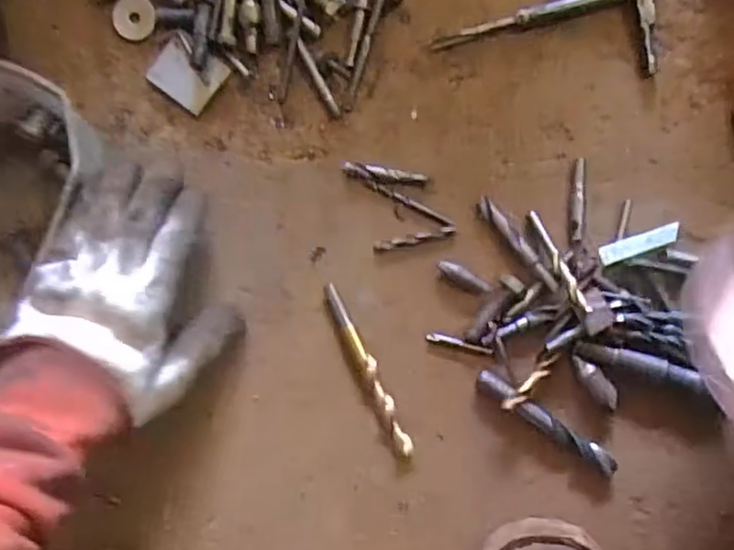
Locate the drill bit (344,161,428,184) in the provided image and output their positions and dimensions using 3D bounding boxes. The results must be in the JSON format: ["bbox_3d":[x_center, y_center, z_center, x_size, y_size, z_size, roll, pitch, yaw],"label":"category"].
[{"bbox_3d":[0.013,-0.070,0.465,0.058,0.004,0.011,12,91,3],"label":"drill bit"}]

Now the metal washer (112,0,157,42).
[{"bbox_3d":[-0.164,-0.182,0.467,0.029,0.004,0.031,12,100,-4],"label":"metal washer"}]

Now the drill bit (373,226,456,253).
[{"bbox_3d":[0.033,-0.025,0.464,0.057,0.004,0.008,-13,89,3],"label":"drill bit"}]

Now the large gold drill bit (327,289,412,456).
[{"bbox_3d":[0.002,0.066,0.453,0.013,0.011,0.127,-25,89,3],"label":"large gold drill bit"}]

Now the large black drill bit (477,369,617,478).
[{"bbox_3d":[0.121,0.099,0.444,0.108,0.011,0.014,34,92,3],"label":"large black drill bit"}]

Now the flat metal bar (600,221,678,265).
[{"bbox_3d":[0.184,-0.021,0.447,0.060,0.009,0.014,-19,89,-12],"label":"flat metal bar"}]

